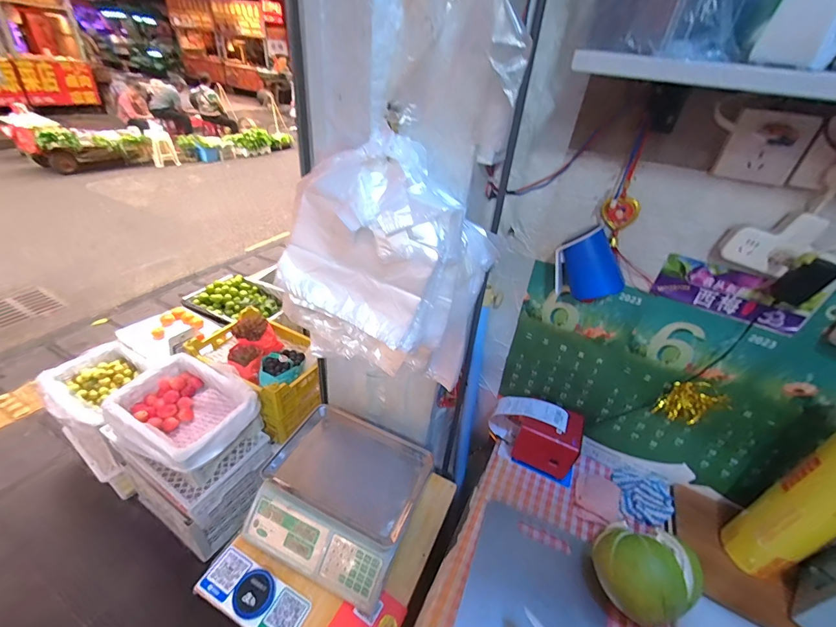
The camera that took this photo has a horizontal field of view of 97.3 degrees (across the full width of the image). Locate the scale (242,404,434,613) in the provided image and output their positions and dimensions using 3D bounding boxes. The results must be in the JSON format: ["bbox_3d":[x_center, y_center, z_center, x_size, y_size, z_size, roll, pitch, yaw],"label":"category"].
[{"bbox_3d":[-0.174,0.407,0.846,0.336,0.119,0.311,19,37,16],"label":"scale"}]

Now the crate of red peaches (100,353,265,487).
[{"bbox_3d":[-0.754,0.338,1.191,0.407,0.187,0.297,21,37,19],"label":"crate of red peaches"}]

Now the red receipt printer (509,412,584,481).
[{"bbox_3d":[0.290,0.279,0.837,0.132,0.105,0.101,18,36,14],"label":"red receipt printer"}]

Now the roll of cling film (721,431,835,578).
[{"bbox_3d":[0.651,0.299,0.595,0.111,0.342,0.091,-11,39,-24],"label":"roll of cling film"}]

